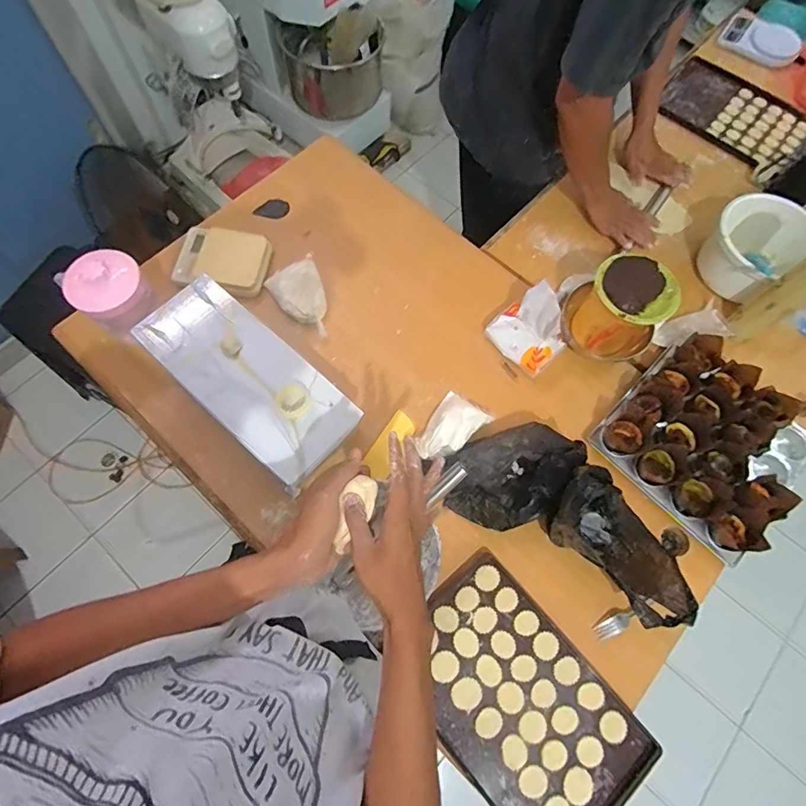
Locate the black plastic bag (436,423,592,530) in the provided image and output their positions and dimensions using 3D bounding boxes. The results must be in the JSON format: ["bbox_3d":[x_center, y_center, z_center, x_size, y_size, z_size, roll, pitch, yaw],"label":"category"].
[{"bbox_3d":[0.178,0.116,0.785,0.207,0.118,0.159,-25,72,-11],"label":"black plastic bag"}]

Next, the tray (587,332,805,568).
[{"bbox_3d":[0.547,0.063,0.842,0.298,0.070,0.302,-42,76,-15],"label":"tray"}]

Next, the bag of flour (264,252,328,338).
[{"bbox_3d":[-0.203,-0.210,0.938,0.105,0.041,0.181,-22,72,-10],"label":"bag of flour"}]

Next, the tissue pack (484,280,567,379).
[{"bbox_3d":[0.235,-0.140,0.879,0.097,0.131,0.136,-38,75,-14],"label":"tissue pack"}]

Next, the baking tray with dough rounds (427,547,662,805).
[{"bbox_3d":[0.173,0.454,0.723,0.239,0.024,0.383,-38,75,-14],"label":"baking tray with dough rounds"}]

